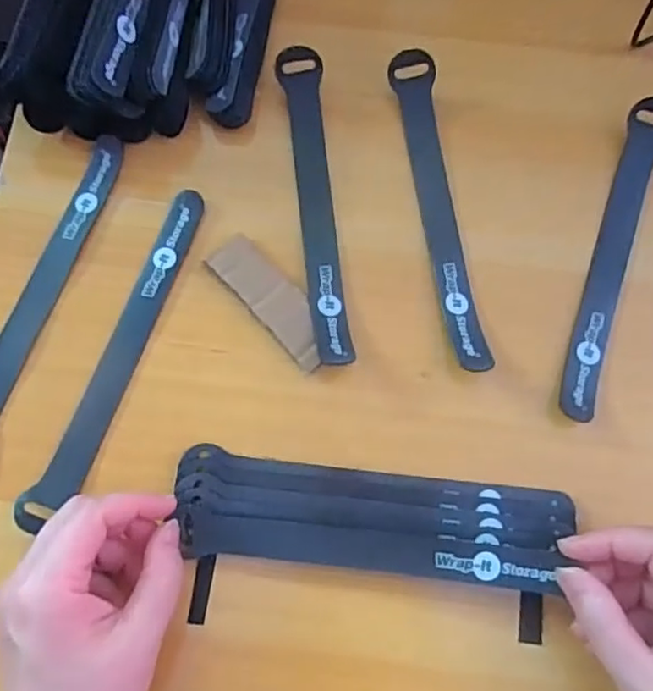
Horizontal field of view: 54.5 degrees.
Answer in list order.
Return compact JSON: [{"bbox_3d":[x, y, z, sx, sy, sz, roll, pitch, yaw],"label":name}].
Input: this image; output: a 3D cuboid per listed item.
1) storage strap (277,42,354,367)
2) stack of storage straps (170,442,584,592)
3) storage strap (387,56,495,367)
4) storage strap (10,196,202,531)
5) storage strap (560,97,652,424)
[{"bbox_3d":[-0.005,-0.083,0.364,0.024,0.018,0.195,-8,76,-3],"label":"storage strap"},{"bbox_3d":[0.024,0.086,0.315,0.193,0.017,0.049,6,73,2],"label":"stack of storage straps"},{"bbox_3d":[0.067,-0.082,0.368,0.025,0.017,0.200,-9,76,-3],"label":"storage strap"},{"bbox_3d":[-0.111,0.002,0.345,0.022,0.005,0.199,19,76,4],"label":"storage strap"},{"bbox_3d":[0.164,-0.052,0.354,0.023,0.017,0.198,19,76,4],"label":"storage strap"}]

